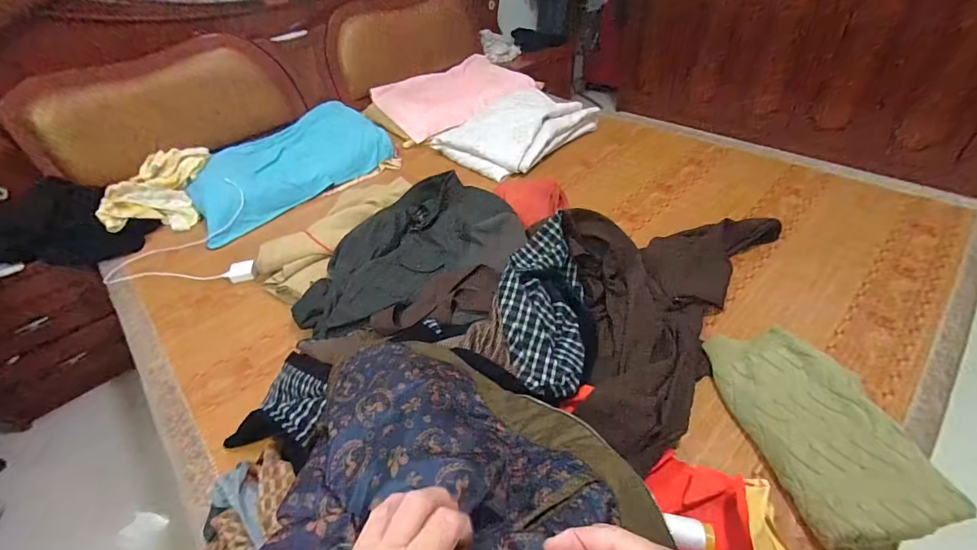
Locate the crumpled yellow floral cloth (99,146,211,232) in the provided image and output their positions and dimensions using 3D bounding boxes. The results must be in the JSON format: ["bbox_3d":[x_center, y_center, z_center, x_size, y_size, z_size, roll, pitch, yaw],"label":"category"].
[{"bbox_3d":[-1.017,-0.272,1.279,0.262,0.060,0.303,-10,74,-24],"label":"crumpled yellow floral cloth"}]

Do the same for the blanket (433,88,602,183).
[{"bbox_3d":[0.105,-0.544,1.497,0.476,0.158,0.379,-36,50,-29],"label":"blanket"}]

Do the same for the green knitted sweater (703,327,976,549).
[{"bbox_3d":[0.534,0.233,0.686,0.210,0.052,0.351,-10,42,-4],"label":"green knitted sweater"}]

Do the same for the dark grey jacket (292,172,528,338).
[{"bbox_3d":[-0.199,-0.059,0.962,0.499,0.137,0.395,-17,43,-12],"label":"dark grey jacket"}]

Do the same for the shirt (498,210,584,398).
[{"bbox_3d":[0.101,0.054,0.760,0.147,0.123,0.319,2,43,9],"label":"shirt"}]

